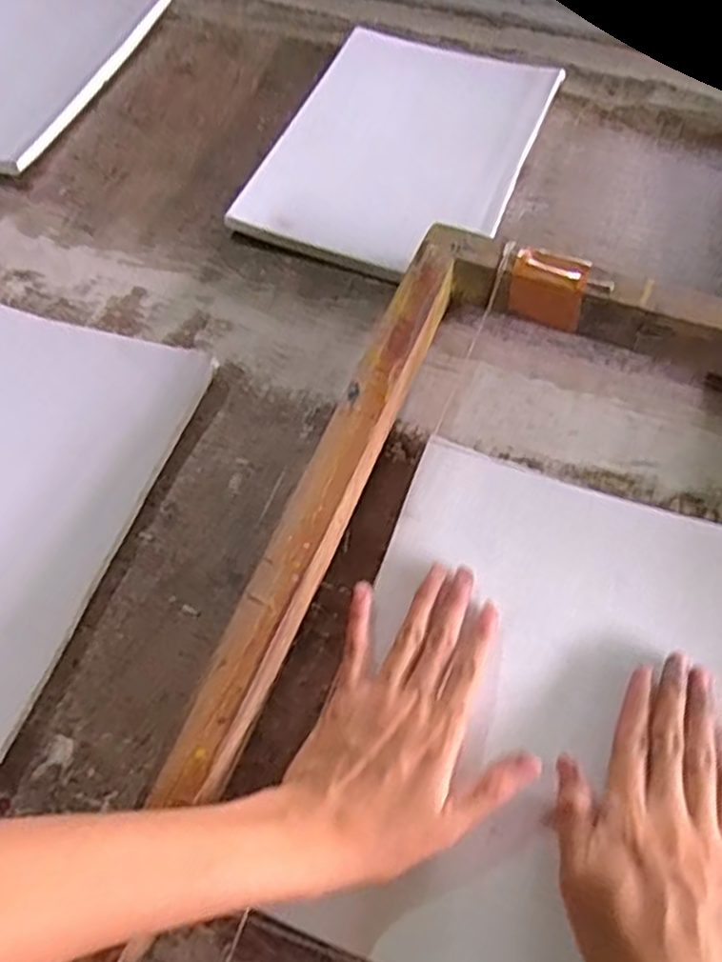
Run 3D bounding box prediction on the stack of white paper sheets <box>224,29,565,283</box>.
[{"bbox_3d":[0.035,-0.273,0.622,0.191,0.018,0.261,18,62,11],"label":"stack of white paper sheets"}]

